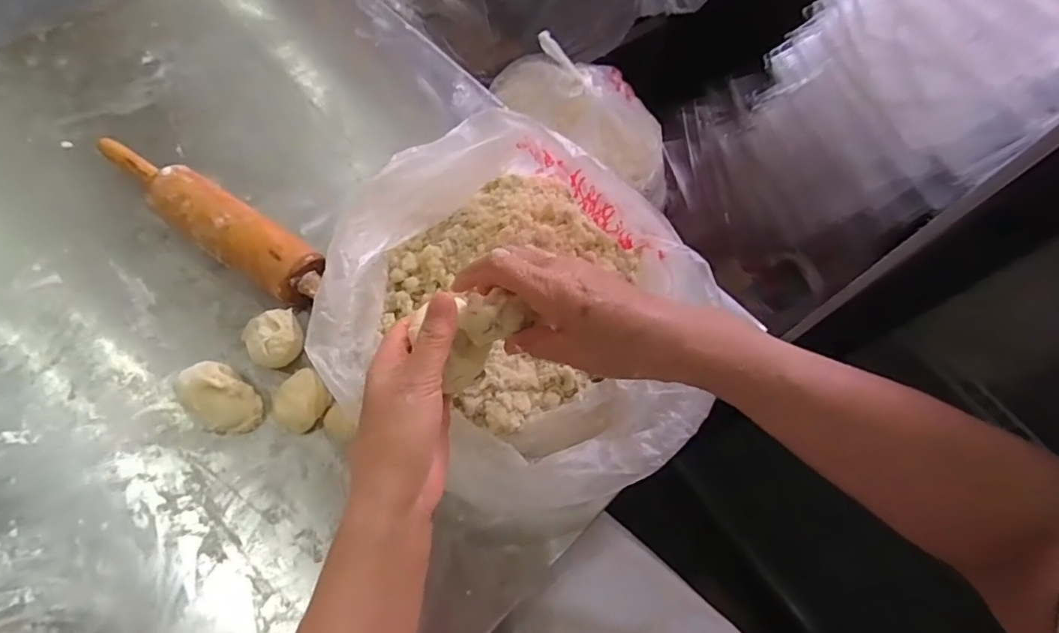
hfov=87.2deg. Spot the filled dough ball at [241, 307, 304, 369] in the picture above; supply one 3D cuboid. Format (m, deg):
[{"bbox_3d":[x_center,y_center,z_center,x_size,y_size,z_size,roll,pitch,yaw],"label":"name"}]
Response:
[{"bbox_3d":[-0.214,0.021,0.472,0.045,0.042,0.048,-20,70,-12],"label":"filled dough ball"}]

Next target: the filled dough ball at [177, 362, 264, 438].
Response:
[{"bbox_3d":[-0.255,0.067,0.453,0.070,0.038,0.049,27,68,7],"label":"filled dough ball"}]

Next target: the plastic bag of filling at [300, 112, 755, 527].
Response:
[{"bbox_3d":[-0.003,0.003,0.442,0.273,0.102,0.286,-40,75,-16],"label":"plastic bag of filling"}]

